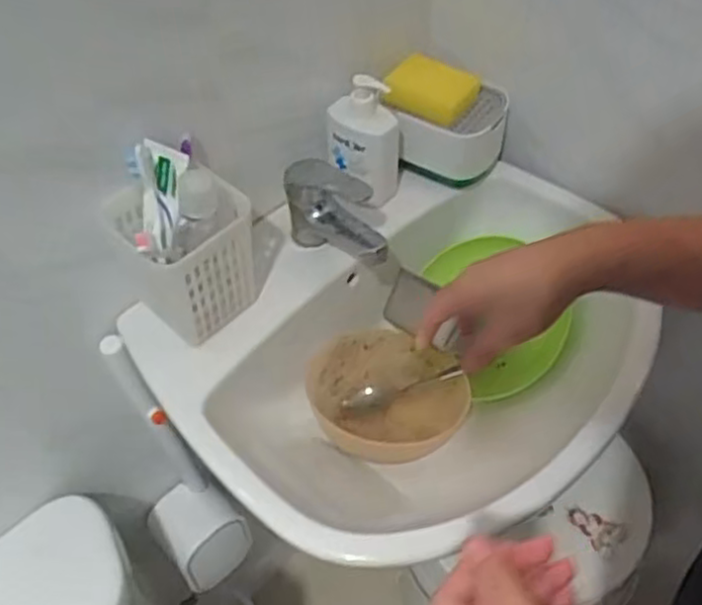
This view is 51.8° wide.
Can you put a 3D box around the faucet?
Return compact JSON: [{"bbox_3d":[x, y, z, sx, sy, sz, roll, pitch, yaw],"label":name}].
[{"bbox_3d":[-0.013,-0.083,0.726,0.121,0.094,0.041,31,58,24],"label":"faucet"}]

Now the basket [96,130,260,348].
[{"bbox_3d":[-0.151,-0.055,0.662,0.104,0.166,0.103,-33,57,-22],"label":"basket"}]

